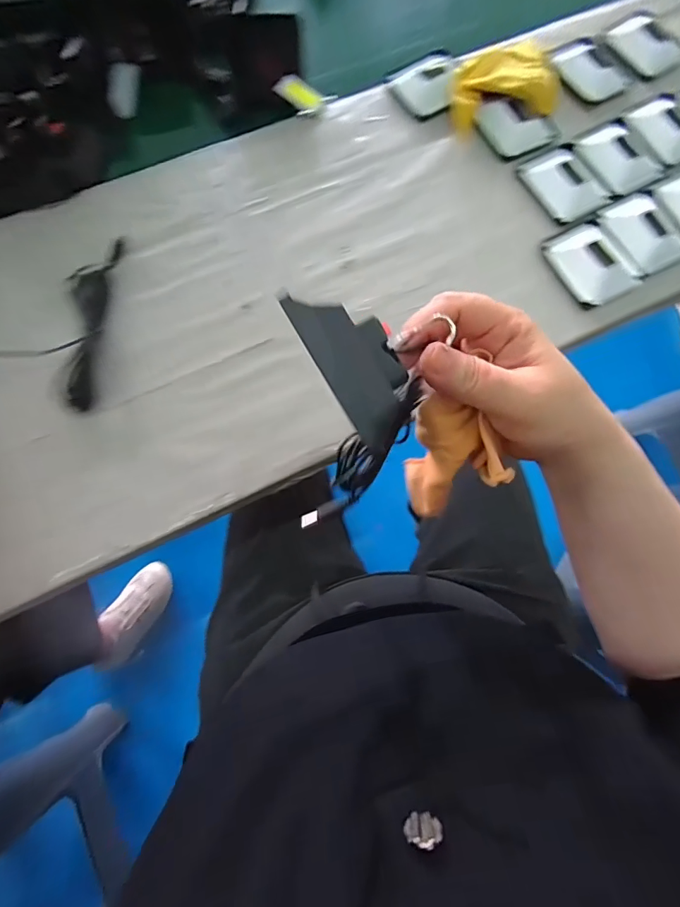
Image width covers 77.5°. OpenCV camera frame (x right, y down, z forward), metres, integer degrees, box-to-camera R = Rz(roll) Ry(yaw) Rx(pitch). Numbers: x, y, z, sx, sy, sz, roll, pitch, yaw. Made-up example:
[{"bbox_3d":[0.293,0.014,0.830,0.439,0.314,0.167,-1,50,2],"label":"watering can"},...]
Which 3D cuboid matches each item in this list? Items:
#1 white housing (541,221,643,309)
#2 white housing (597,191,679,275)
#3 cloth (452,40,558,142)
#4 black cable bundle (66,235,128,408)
[{"bbox_3d":[0.234,-0.180,0.394,0.063,0.021,0.078,-29,78,-9],"label":"white housing"},{"bbox_3d":[0.291,-0.214,0.405,0.071,0.020,0.079,-29,78,-9],"label":"white housing"},{"bbox_3d":[0.162,-0.374,0.430,0.123,0.030,0.087,-22,77,-7],"label":"cloth"},{"bbox_3d":[-0.211,-0.117,0.360,0.032,0.013,0.162,-1,75,-2],"label":"black cable bundle"}]

